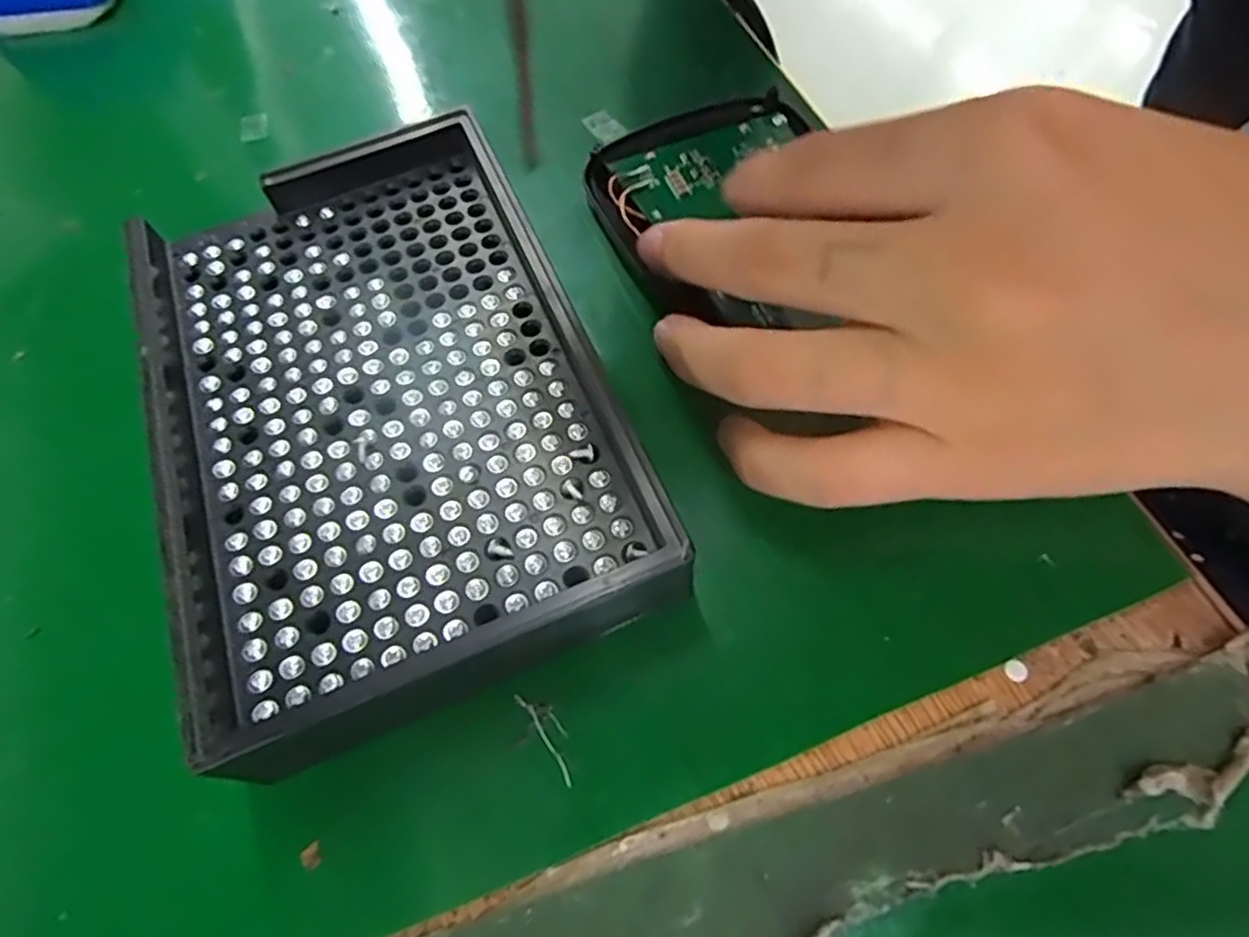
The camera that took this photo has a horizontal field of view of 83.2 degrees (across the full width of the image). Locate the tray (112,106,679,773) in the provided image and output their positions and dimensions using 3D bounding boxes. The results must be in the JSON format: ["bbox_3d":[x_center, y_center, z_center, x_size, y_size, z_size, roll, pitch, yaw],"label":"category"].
[{"bbox_3d":[-0.054,-0.016,0.157,0.092,0.021,0.138,-23,63,-11],"label":"tray"}]

